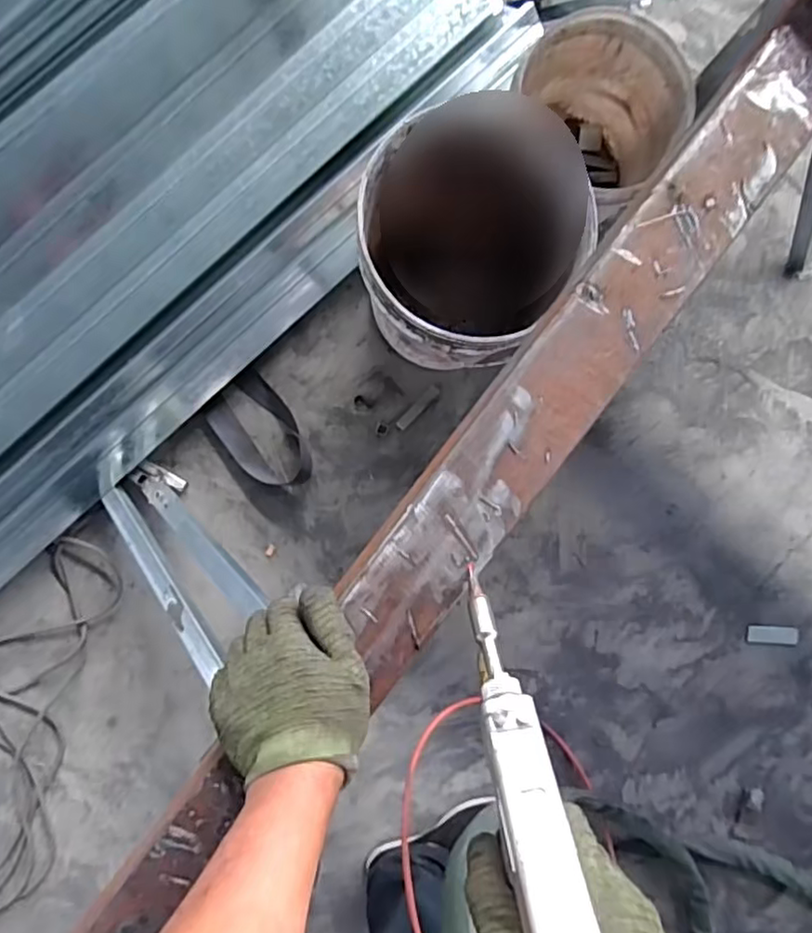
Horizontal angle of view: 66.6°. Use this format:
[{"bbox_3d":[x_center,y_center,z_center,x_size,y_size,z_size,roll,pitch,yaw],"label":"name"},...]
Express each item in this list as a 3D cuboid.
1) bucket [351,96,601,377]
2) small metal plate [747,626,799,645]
[{"bbox_3d":[0.079,-0.332,0.936,0.286,0.345,0.342,22,90,-4],"label":"bucket"},{"bbox_3d":[0.700,0.321,1.175,0.094,0.009,0.034,2,91,-4],"label":"small metal plate"}]

